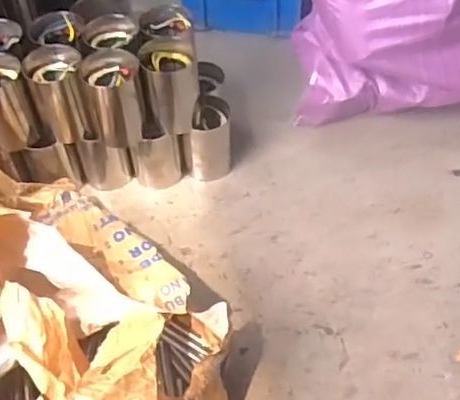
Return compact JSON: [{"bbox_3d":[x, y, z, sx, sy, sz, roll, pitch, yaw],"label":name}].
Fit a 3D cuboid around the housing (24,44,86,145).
[{"bbox_3d":[-0.276,-0.174,1.010,0.091,0.127,0.101,-17,53,-10],"label":"housing"}]

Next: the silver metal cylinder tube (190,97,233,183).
[{"bbox_3d":[-0.034,-0.107,1.100,0.074,0.137,0.078,-2,52,2],"label":"silver metal cylinder tube"}]

